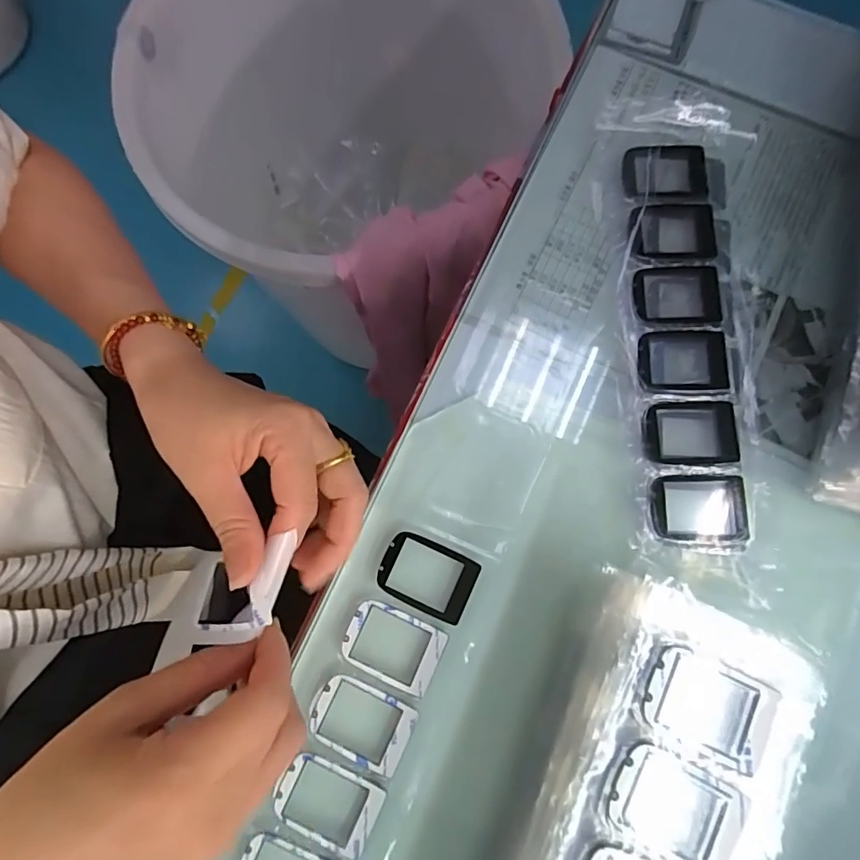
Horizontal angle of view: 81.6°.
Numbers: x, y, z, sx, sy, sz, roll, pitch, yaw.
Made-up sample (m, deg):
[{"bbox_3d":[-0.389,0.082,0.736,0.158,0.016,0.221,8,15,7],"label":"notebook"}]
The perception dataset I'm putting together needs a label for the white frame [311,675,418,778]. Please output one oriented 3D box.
[{"bbox_3d":[-0.036,0.153,0.258,0.052,0.004,0.035,24,80,5],"label":"white frame"}]

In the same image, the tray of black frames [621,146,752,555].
[{"bbox_3d":[0.152,-0.057,0.296,0.066,0.010,0.245,3,79,1],"label":"tray of black frames"}]

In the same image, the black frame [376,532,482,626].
[{"bbox_3d":[-0.001,0.080,0.272,0.052,0.004,0.037,22,80,4],"label":"black frame"}]

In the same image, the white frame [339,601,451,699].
[{"bbox_3d":[-0.020,0.116,0.265,0.051,0.004,0.036,23,80,4],"label":"white frame"}]

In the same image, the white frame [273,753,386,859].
[{"bbox_3d":[-0.052,0.190,0.252,0.050,0.004,0.036,23,80,5],"label":"white frame"}]

